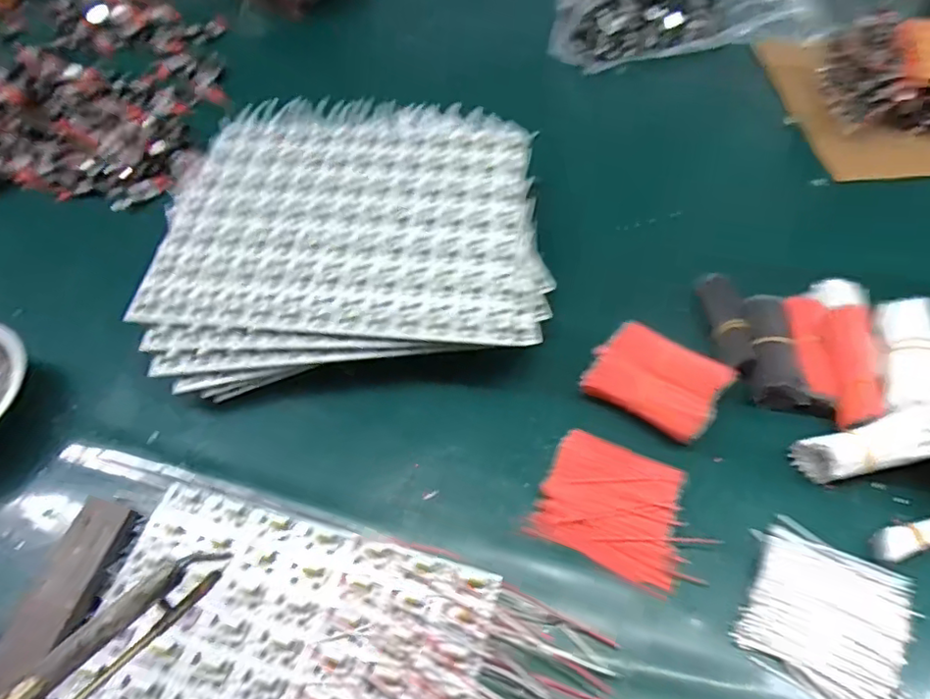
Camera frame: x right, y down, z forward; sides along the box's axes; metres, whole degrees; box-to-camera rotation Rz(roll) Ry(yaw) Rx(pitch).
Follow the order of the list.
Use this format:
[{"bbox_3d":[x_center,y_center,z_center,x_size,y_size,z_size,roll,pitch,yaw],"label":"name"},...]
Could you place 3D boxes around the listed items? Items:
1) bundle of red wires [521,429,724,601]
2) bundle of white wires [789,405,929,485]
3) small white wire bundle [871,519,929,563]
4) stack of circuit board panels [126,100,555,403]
[{"bbox_3d":[0.109,0.107,0.410,0.109,0.008,0.088,21,59,18],"label":"bundle of red wires"},{"bbox_3d":[0.284,0.065,0.409,0.103,0.025,0.035,-20,52,20],"label":"bundle of white wires"},{"bbox_3d":[0.295,0.124,0.393,0.056,0.010,0.020,-16,55,-7],"label":"small white wire bundle"},{"bbox_3d":[-0.101,-0.108,0.514,0.325,0.047,0.286,-4,56,-1],"label":"stack of circuit board panels"}]

